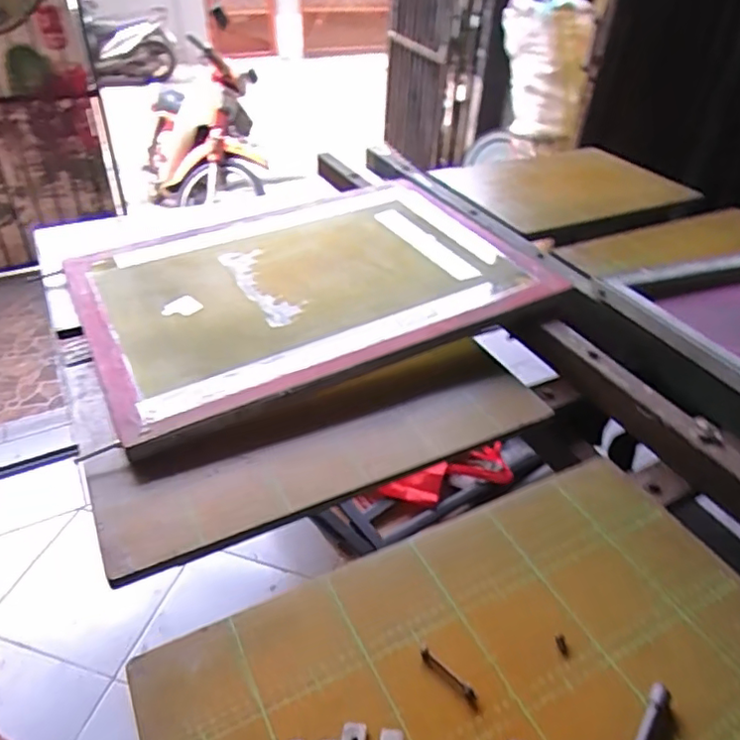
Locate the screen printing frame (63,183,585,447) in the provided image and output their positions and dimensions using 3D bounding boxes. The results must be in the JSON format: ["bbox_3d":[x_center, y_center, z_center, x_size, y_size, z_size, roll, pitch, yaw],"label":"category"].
[{"bbox_3d":[-0.099,-0.155,1.002,0.711,0.024,0.506,-20,49,-21],"label":"screen printing frame"}]

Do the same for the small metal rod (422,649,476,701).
[{"bbox_3d":[0.072,0.278,0.541,0.059,0.006,0.009,30,46,29],"label":"small metal rod"}]

